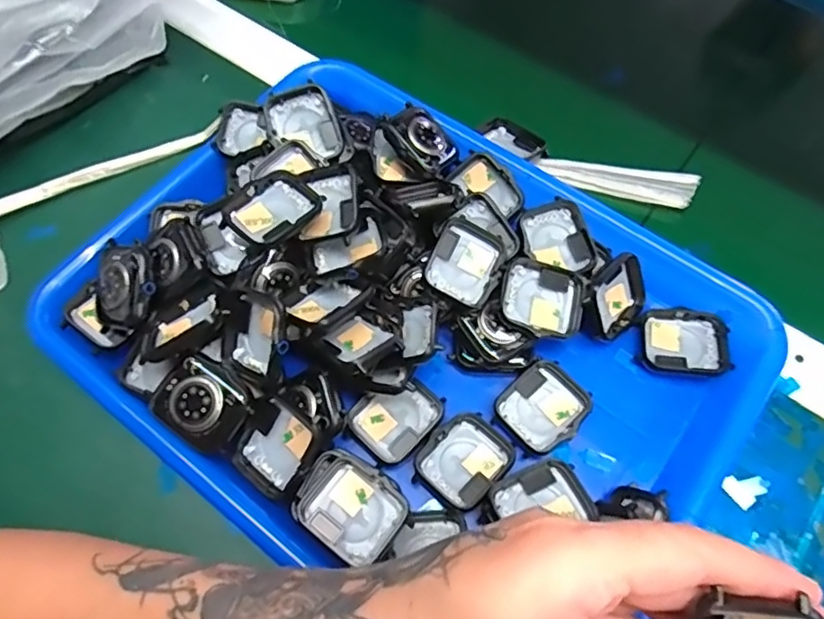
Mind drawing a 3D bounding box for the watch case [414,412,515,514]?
[{"bbox_3d":[0.026,0.076,0.293,0.037,0.011,0.044,41,70,19],"label":"watch case"}]

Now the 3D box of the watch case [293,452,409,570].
[{"bbox_3d":[-0.028,0.093,0.272,0.047,0.023,0.037,33,68,16],"label":"watch case"}]

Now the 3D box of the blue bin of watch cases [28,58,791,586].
[{"bbox_3d":[-0.005,0.005,0.305,0.327,0.059,0.248,35,69,17],"label":"blue bin of watch cases"}]

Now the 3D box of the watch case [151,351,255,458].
[{"bbox_3d":[-0.098,0.043,0.274,0.040,0.012,0.035,34,68,16],"label":"watch case"}]

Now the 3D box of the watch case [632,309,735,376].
[{"bbox_3d":[0.147,0.017,0.316,0.044,0.008,0.037,11,64,6],"label":"watch case"}]

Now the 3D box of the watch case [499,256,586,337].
[{"bbox_3d":[0.068,-0.006,0.305,0.042,0.012,0.042,14,78,-6],"label":"watch case"}]

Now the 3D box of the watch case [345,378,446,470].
[{"bbox_3d":[-0.008,0.056,0.302,0.044,0.008,0.038,-40,70,-18],"label":"watch case"}]

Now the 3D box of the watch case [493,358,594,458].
[{"bbox_3d":[0.067,0.051,0.301,0.043,0.009,0.039,-38,69,-17],"label":"watch case"}]

